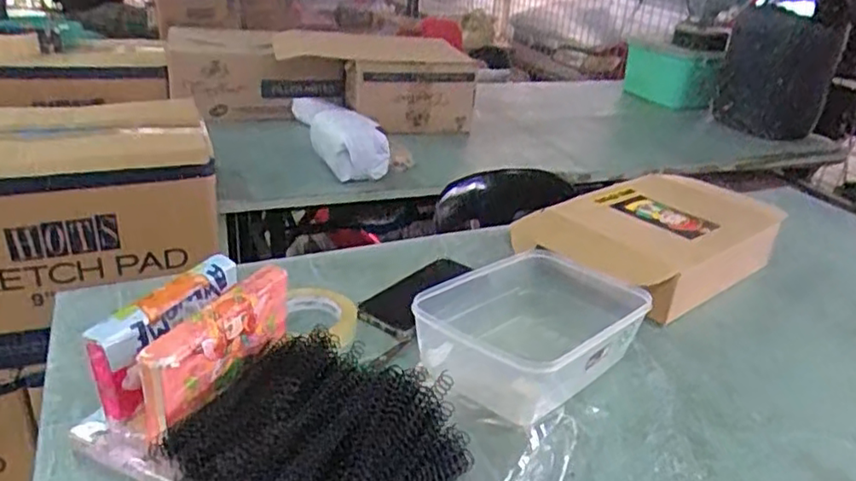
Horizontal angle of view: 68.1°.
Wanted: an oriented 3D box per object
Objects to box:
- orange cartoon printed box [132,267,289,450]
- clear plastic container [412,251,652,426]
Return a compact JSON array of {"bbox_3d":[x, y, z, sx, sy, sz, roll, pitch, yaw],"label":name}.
[{"bbox_3d":[-0.176,0.087,0.536,0.025,0.081,0.150,17,31,23],"label":"orange cartoon printed box"},{"bbox_3d":[0.110,0.086,0.641,0.157,0.078,0.219,26,33,36],"label":"clear plastic container"}]

